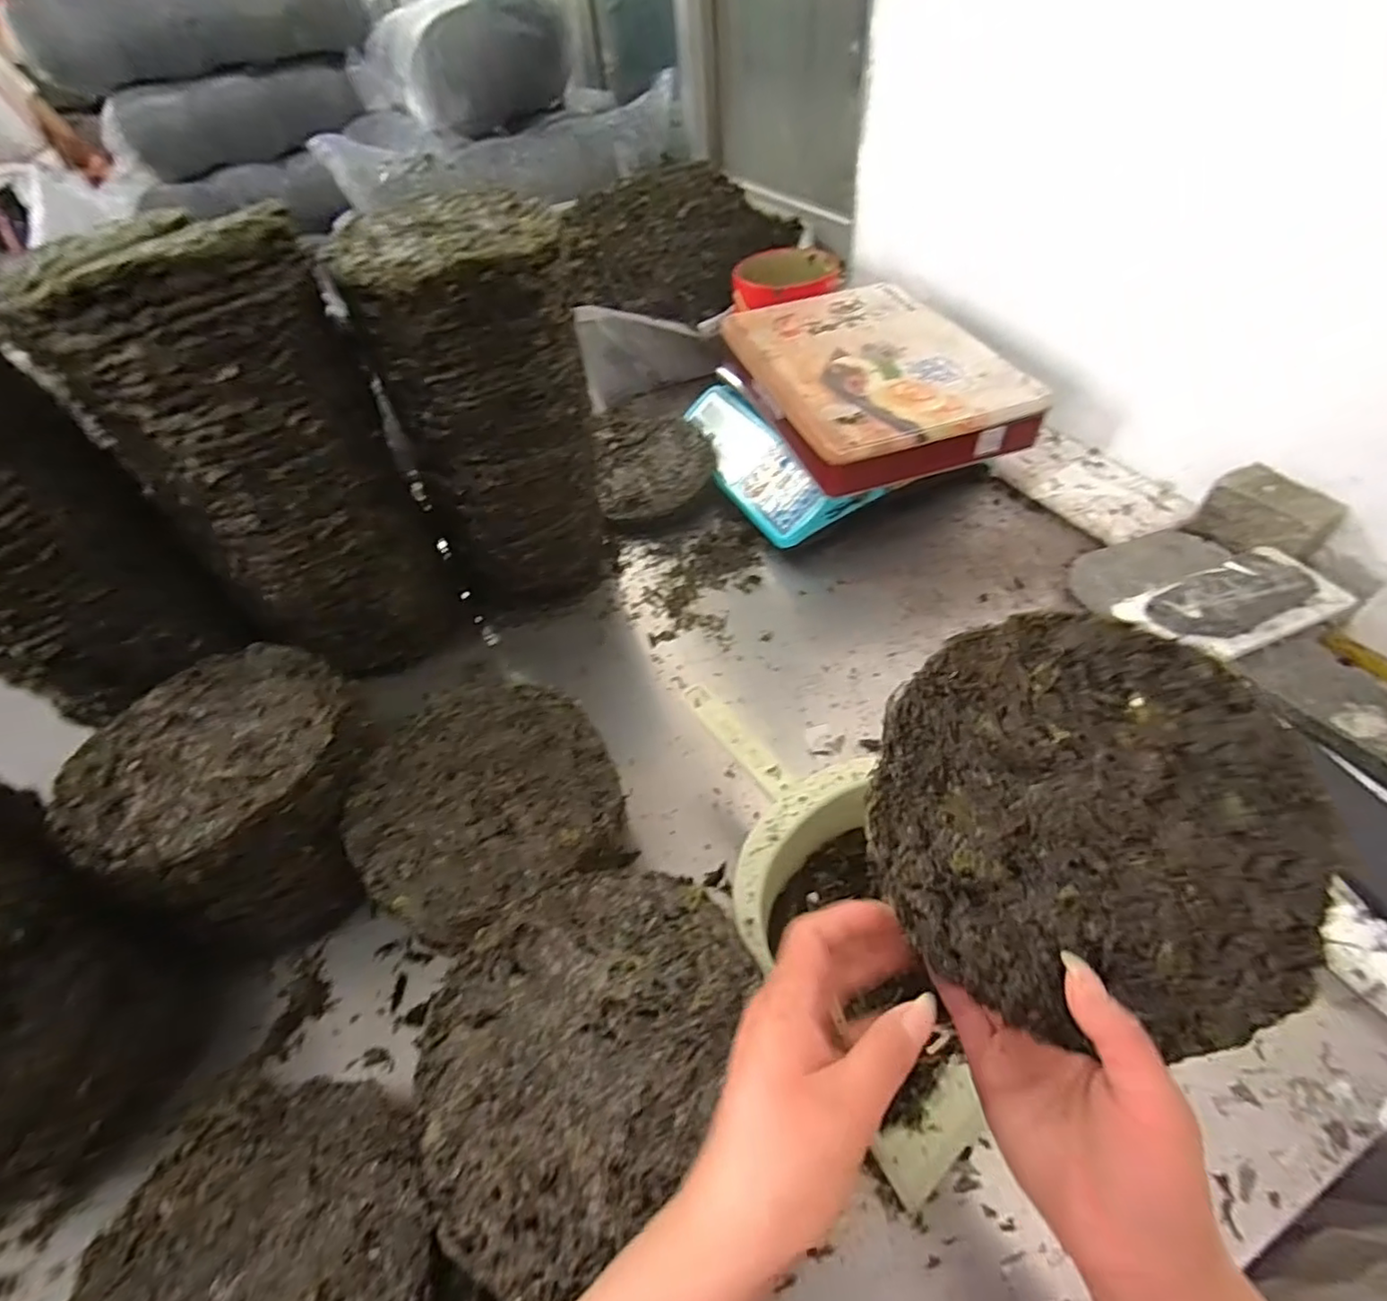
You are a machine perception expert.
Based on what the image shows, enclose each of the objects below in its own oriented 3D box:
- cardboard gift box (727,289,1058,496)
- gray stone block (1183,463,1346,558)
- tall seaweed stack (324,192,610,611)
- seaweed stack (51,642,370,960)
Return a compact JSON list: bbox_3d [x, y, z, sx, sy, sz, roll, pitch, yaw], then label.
[{"bbox_3d":[0.220,-0.353,0.799,0.275,0.070,0.368,-17,49,-9],"label":"cardboard gift box"},{"bbox_3d":[0.616,-0.145,0.665,0.058,0.066,0.106,-28,51,-18],"label":"gray stone block"},{"bbox_3d":[-0.201,-0.243,0.661,0.186,0.357,0.186,-16,49,-8],"label":"tall seaweed stack"},{"bbox_3d":[-0.363,0.118,0.516,0.189,0.152,0.191,-37,54,-24],"label":"seaweed stack"}]

